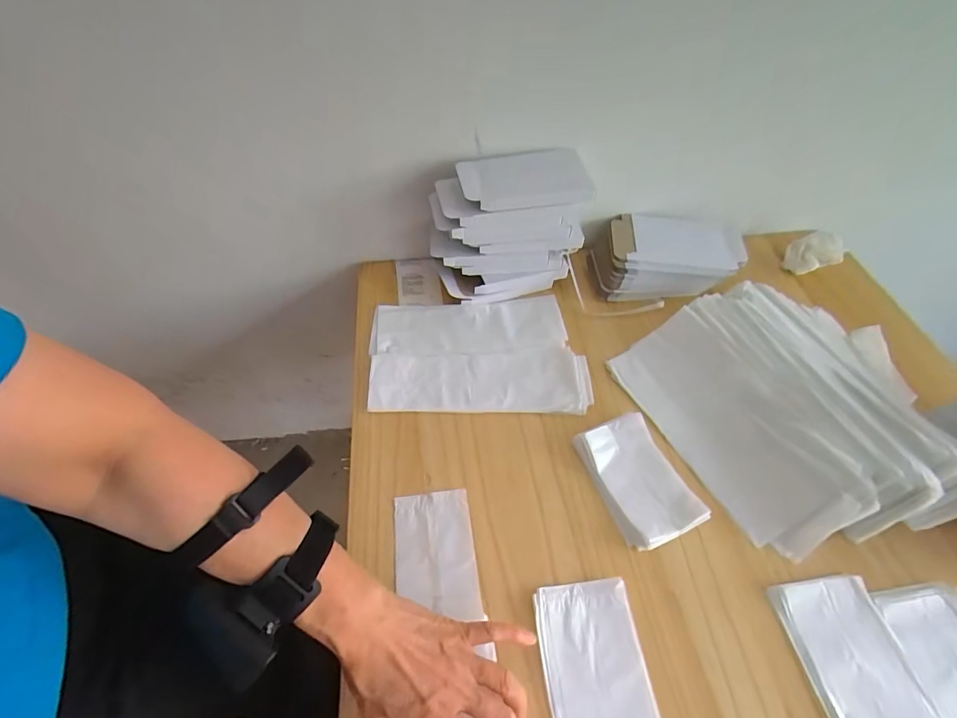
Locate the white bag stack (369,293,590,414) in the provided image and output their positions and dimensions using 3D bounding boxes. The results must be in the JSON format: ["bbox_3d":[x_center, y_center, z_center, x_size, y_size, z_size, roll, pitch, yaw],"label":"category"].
[{"bbox_3d":[-0.002,-0.006,0.555,0.261,0.012,0.172,-4,54,-3],"label":"white bag stack"}]

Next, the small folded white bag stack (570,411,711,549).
[{"bbox_3d":[0.165,0.124,0.456,0.080,0.016,0.127,-19,57,-13],"label":"small folded white bag stack"}]

